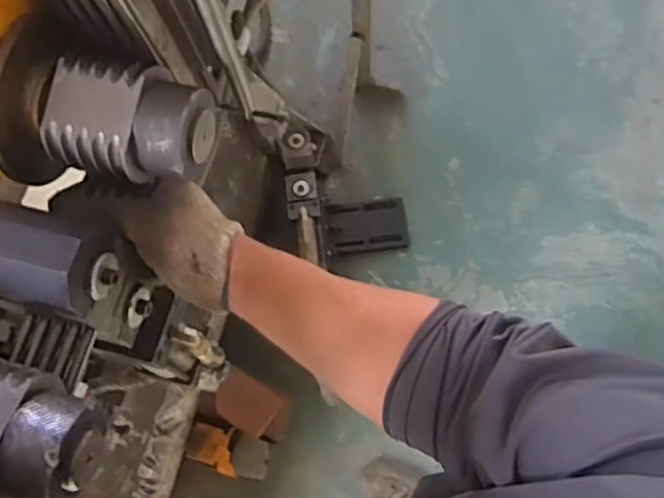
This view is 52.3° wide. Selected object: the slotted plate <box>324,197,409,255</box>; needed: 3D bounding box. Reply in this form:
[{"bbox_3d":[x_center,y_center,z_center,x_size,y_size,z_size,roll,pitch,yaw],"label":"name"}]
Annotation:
[{"bbox_3d":[0.076,-0.057,1.663,0.226,0.051,0.135,-10,68,-8],"label":"slotted plate"}]

